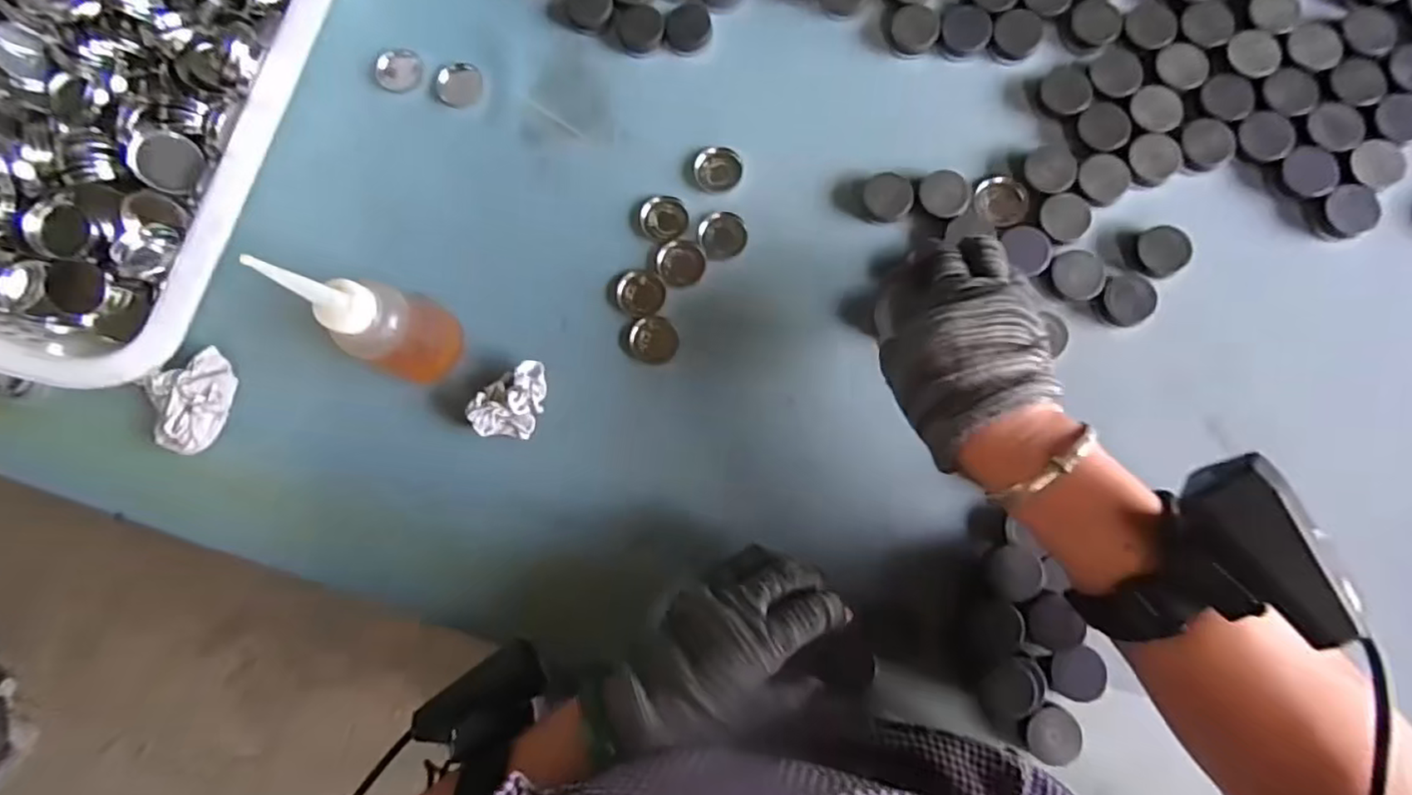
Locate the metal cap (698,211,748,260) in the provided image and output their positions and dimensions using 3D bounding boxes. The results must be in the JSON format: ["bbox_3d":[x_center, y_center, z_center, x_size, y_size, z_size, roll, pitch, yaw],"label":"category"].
[{"bbox_3d":[0.011,-0.113,0.426,0.033,0.007,0.033,-1,83,5],"label":"metal cap"}]

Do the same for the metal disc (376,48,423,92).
[{"bbox_3d":[-0.234,-0.250,0.469,0.034,0.005,0.035,-1,83,5],"label":"metal disc"}]

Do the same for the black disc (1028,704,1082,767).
[{"bbox_3d":[0.207,0.200,0.363,0.032,0.009,0.030,-1,83,5],"label":"black disc"}]

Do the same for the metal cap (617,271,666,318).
[{"bbox_3d":[-0.046,-0.074,0.429,0.032,0.004,0.033,-1,83,5],"label":"metal cap"}]

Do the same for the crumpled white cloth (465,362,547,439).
[{"bbox_3d":[-0.133,0.001,0.414,0.043,0.022,0.051,4,84,5],"label":"crumpled white cloth"}]

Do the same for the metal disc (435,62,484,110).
[{"bbox_3d":[-0.186,-0.237,0.463,0.032,0.005,0.035,-1,83,5],"label":"metal disc"}]

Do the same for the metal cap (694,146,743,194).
[{"bbox_3d":[0.009,-0.162,0.434,0.034,0.009,0.031,-1,83,5],"label":"metal cap"}]

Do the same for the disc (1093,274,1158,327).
[{"bbox_3d":[0.270,-0.063,0.387,0.034,0.010,0.032,-1,83,5],"label":"disc"}]

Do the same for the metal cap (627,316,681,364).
[{"bbox_3d":[-0.036,-0.040,0.423,0.034,0.004,0.033,8,84,5],"label":"metal cap"}]

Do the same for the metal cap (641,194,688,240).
[{"bbox_3d":[-0.029,-0.128,0.434,0.033,0.007,0.031,-1,83,5],"label":"metal cap"}]

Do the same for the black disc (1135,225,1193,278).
[{"bbox_3d":[0.294,-0.094,0.392,0.032,0.004,0.031,-1,83,5],"label":"black disc"}]

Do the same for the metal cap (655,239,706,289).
[{"bbox_3d":[-0.018,-0.095,0.428,0.034,0.004,0.034,-1,83,5],"label":"metal cap"}]

